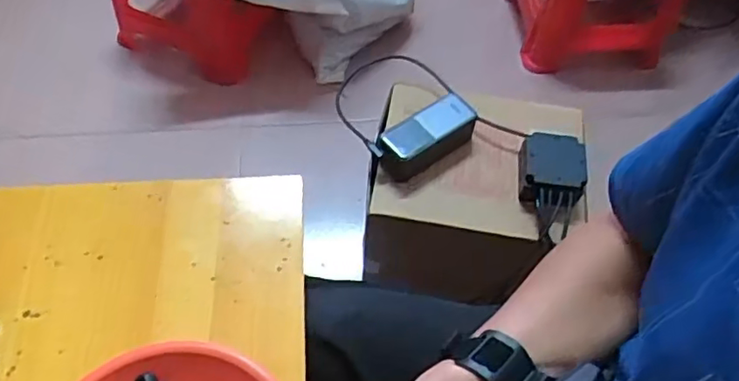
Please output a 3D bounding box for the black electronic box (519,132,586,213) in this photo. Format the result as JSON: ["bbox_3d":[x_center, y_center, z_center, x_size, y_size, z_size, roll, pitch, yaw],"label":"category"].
[{"bbox_3d":[0.234,-0.023,0.775,0.076,0.052,0.089,10,58,4],"label":"black electronic box"}]

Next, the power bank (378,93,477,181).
[{"bbox_3d":[0.074,-0.071,0.806,0.129,0.067,0.055,-29,63,-18],"label":"power bank"}]

